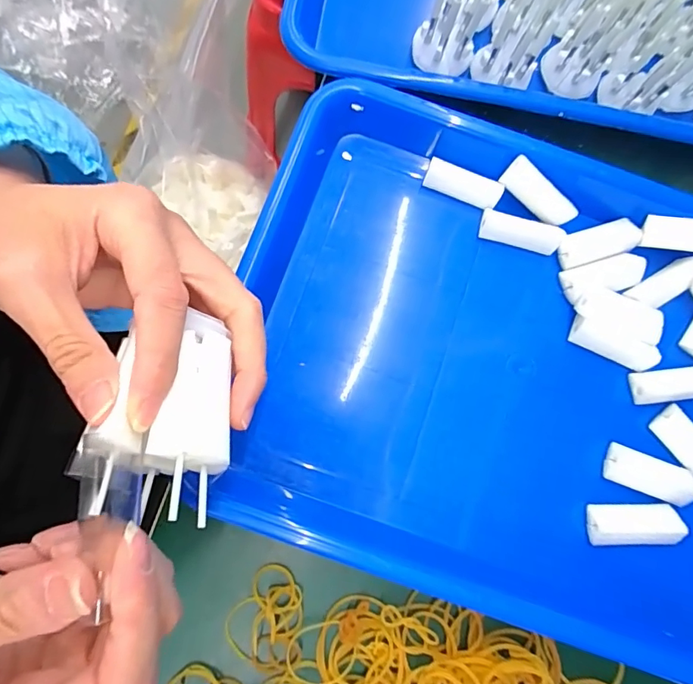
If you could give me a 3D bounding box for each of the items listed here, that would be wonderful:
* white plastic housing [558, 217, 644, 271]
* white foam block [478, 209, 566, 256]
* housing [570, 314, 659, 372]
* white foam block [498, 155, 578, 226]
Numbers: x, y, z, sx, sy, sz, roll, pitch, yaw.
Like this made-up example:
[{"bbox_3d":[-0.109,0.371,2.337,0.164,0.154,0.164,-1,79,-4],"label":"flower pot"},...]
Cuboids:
[{"bbox_3d":[0.148,-0.059,0.269,0.047,0.008,0.020,-18,82,-7],"label":"white plastic housing"},{"bbox_3d":[0.103,-0.065,0.270,0.047,0.011,0.014,16,79,-1],"label":"white foam block"},{"bbox_3d":[0.152,0.002,0.259,0.050,0.011,0.014,24,79,0],"label":"housing"},{"bbox_3d":[0.111,-0.085,0.263,0.047,0.014,0.012,40,82,-6],"label":"white foam block"}]

